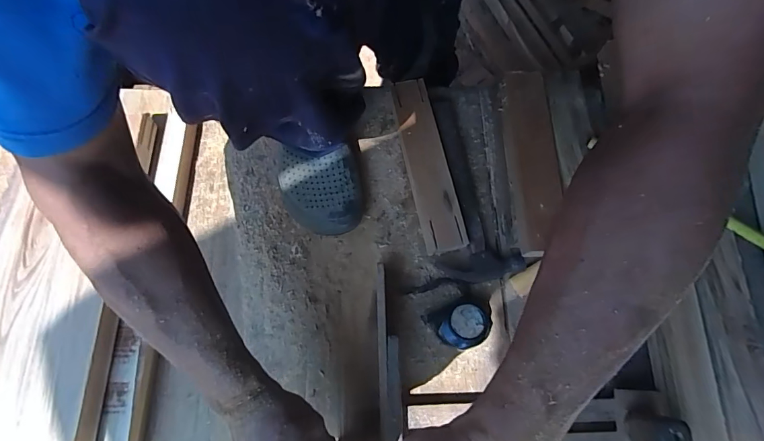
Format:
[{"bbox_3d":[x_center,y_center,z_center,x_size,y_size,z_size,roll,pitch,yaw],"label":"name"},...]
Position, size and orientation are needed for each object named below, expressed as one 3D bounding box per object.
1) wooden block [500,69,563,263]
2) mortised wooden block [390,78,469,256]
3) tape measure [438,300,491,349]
[{"bbox_3d":[0.197,-0.080,0.515,0.053,0.035,0.259,0,71,-2],"label":"wooden block"},{"bbox_3d":[0.061,-0.079,0.545,0.050,0.031,0.249,-11,74,-3],"label":"mortised wooden block"},{"bbox_3d":[0.101,0.129,0.481,0.052,0.041,0.059,38,77,10],"label":"tape measure"}]

